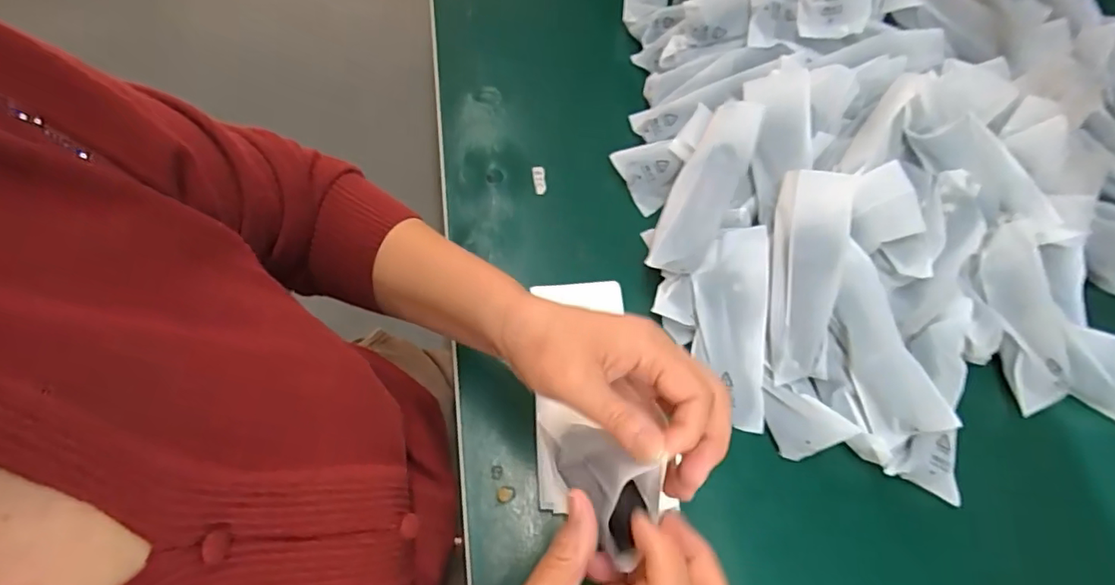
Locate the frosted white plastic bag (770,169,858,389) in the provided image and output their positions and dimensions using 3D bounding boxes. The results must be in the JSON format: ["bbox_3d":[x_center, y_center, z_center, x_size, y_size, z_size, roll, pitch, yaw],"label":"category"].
[{"bbox_3d":[0.180,-0.010,0.409,0.049,0.033,0.151,5,98,0],"label":"frosted white plastic bag"}]

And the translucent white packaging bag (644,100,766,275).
[{"bbox_3d":[0.119,-0.083,0.451,0.046,0.024,0.151,26,84,10],"label":"translucent white packaging bag"}]

